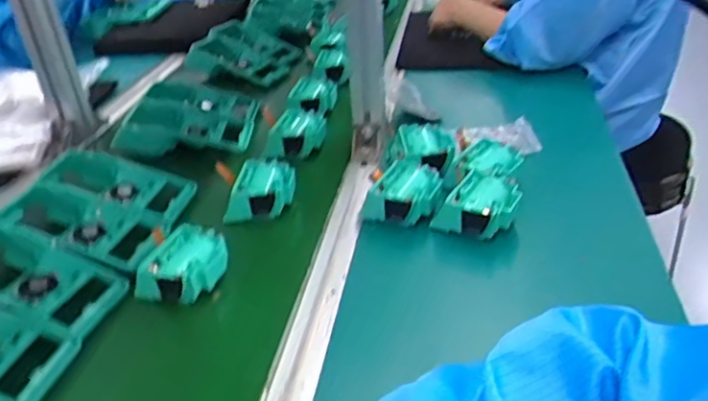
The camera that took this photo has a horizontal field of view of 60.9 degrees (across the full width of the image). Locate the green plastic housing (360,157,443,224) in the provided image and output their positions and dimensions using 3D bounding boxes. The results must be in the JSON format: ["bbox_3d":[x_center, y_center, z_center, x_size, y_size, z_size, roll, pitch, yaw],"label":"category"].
[{"bbox_3d":[0.058,-0.006,0.671,0.077,0.043,0.078,12,36,24],"label":"green plastic housing"}]

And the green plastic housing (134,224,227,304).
[{"bbox_3d":[-0.165,0.059,0.591,0.074,0.035,0.078,12,37,25],"label":"green plastic housing"}]

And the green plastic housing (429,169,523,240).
[{"bbox_3d":[0.134,0.004,0.643,0.079,0.036,0.079,14,37,27],"label":"green plastic housing"}]

